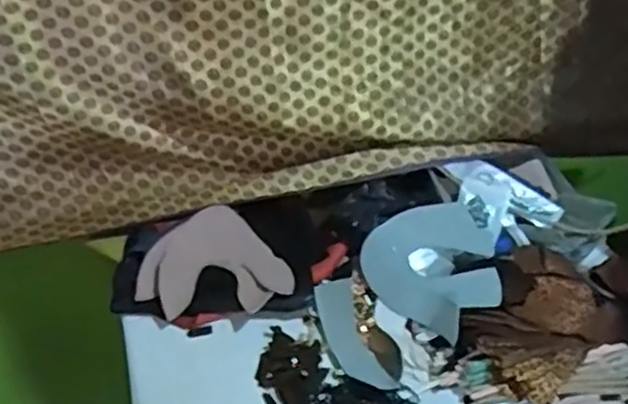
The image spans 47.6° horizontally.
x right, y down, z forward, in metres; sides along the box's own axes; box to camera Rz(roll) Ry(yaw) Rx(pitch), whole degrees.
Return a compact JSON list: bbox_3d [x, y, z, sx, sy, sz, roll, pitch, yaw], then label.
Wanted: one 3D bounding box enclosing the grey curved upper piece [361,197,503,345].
[{"bbox_3d":[0.172,0.082,0.910,0.178,0.072,0.164,-26,52,-31],"label":"grey curved upper piece"}]

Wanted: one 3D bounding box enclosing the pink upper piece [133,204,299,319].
[{"bbox_3d":[-0.118,0.079,0.914,0.181,0.039,0.159,8,42,1],"label":"pink upper piece"}]

